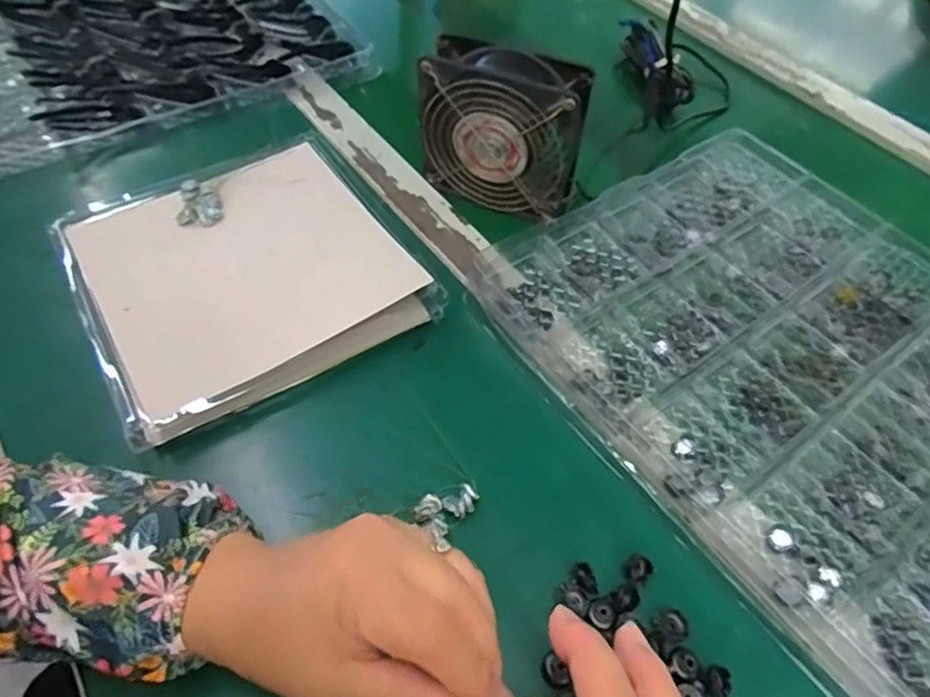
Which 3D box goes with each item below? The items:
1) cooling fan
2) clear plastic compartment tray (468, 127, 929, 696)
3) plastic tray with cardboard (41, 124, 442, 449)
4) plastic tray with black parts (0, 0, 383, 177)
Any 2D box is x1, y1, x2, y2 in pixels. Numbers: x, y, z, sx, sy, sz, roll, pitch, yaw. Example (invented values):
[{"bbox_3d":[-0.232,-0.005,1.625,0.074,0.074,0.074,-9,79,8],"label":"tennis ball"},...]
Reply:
[{"bbox_3d":[0.028,-0.166,0.463,0.120,0.103,0.051,23,56,12],"label":"cooling fan"},{"bbox_3d":[0.249,0.029,0.384,0.304,0.031,0.432,-31,62,-24],"label":"clear plastic compartment tray"},{"bbox_3d":[-0.155,-0.058,0.420,0.202,0.029,0.210,-26,60,-21],"label":"plastic tray with cardboard"},{"bbox_3d":[-0.352,-0.292,0.585,0.443,0.033,0.309,-26,60,-21],"label":"plastic tray with black parts"}]

